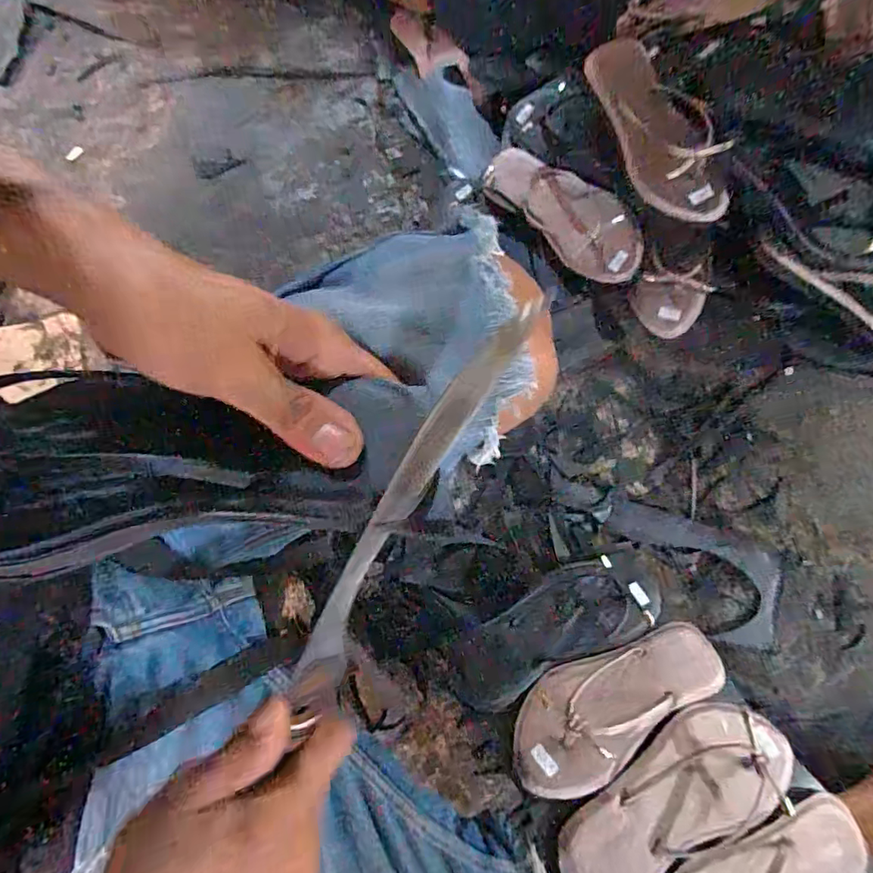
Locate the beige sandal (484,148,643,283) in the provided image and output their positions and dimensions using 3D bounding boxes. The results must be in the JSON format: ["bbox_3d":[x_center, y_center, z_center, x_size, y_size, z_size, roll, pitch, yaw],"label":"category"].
[{"bbox_3d":[0.159,-0.281,0.640,0.082,0.040,0.229,-44,74,22],"label":"beige sandal"}]

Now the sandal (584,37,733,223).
[{"bbox_3d":[0.244,-0.344,0.584,0.096,0.058,0.231,-16,76,-2],"label":"sandal"}]

